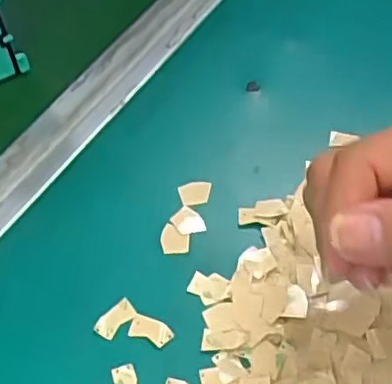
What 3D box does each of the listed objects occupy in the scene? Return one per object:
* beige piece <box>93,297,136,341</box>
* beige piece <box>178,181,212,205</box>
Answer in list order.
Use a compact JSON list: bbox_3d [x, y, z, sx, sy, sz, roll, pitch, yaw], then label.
[{"bbox_3d":[-0.037,0.059,0.301,0.010,0.006,0.020,37,64,26],"label":"beige piece"},{"bbox_3d":[0.000,0.001,0.342,0.017,0.005,0.014,-7,54,-2],"label":"beige piece"}]

